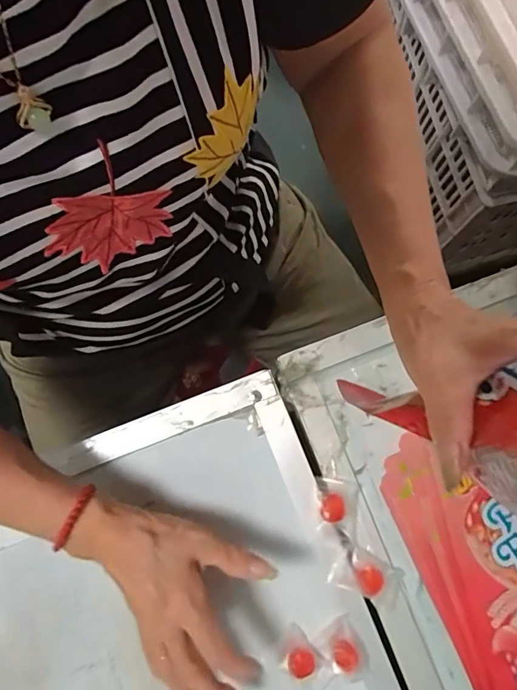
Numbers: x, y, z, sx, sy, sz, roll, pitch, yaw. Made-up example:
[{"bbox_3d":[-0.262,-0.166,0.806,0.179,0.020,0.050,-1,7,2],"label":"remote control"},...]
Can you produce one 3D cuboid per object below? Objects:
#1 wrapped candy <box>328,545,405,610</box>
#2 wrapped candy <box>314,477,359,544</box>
[{"bbox_3d":[0.087,0.185,0.372,0.054,0.009,0.035,26,81,5],"label":"wrapped candy"},{"bbox_3d":[0.063,0.134,0.382,0.035,0.013,0.044,8,80,2],"label":"wrapped candy"}]

